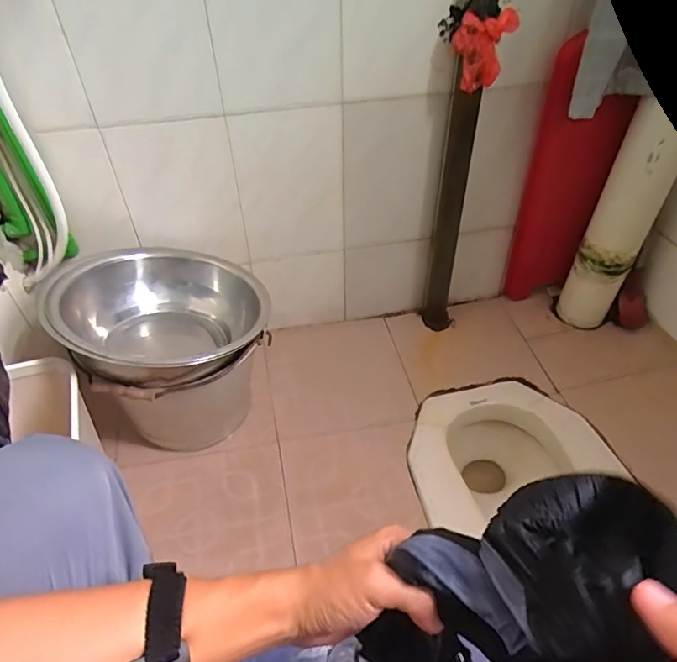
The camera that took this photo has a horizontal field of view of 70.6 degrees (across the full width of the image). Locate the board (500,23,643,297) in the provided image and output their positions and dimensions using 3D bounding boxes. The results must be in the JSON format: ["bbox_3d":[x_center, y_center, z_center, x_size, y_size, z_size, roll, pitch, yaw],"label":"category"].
[{"bbox_3d":[0.457,-0.280,0.969,0.160,0.549,0.032,1,48,7],"label":"board"}]

